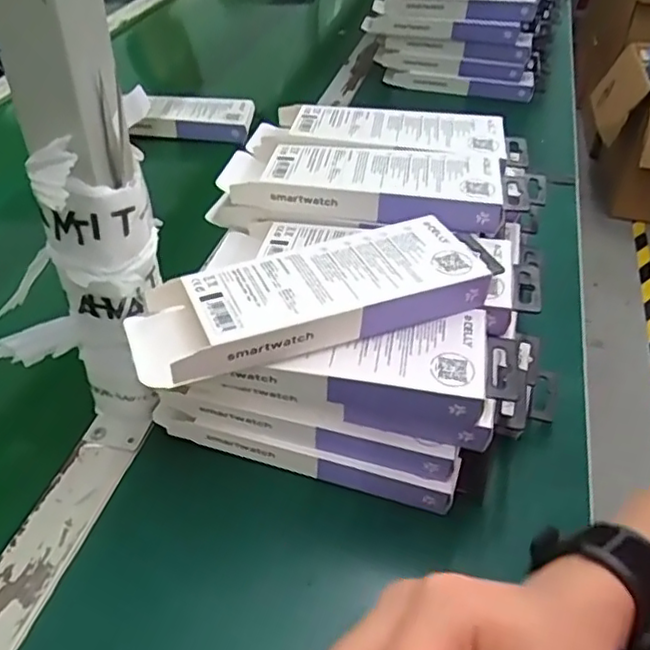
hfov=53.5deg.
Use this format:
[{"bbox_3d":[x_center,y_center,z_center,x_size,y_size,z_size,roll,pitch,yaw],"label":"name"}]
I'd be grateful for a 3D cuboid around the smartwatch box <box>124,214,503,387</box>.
[{"bbox_3d":[-0.003,-0.021,0.384,0.219,0.027,0.073,-15,45,-18],"label":"smartwatch box"}]

